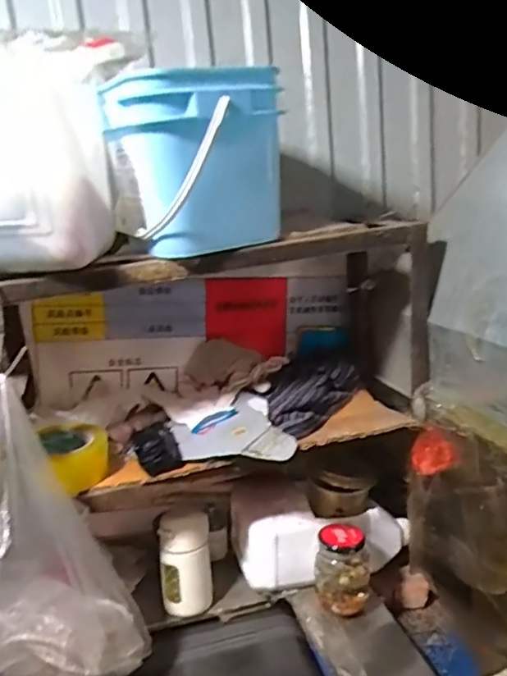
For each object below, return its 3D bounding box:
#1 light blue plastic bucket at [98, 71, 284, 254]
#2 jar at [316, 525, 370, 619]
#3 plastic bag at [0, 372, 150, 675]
[{"bbox_3d":[-0.075,-0.214,0.701,0.209,0.195,0.176,-7,14,-10],"label":"light blue plastic bucket"},{"bbox_3d":[0.136,0.356,0.831,0.083,0.119,0.064,-2,14,9],"label":"jar"},{"bbox_3d":[-0.253,0.254,0.657,0.166,0.342,0.118,0,14,17],"label":"plastic bag"}]

